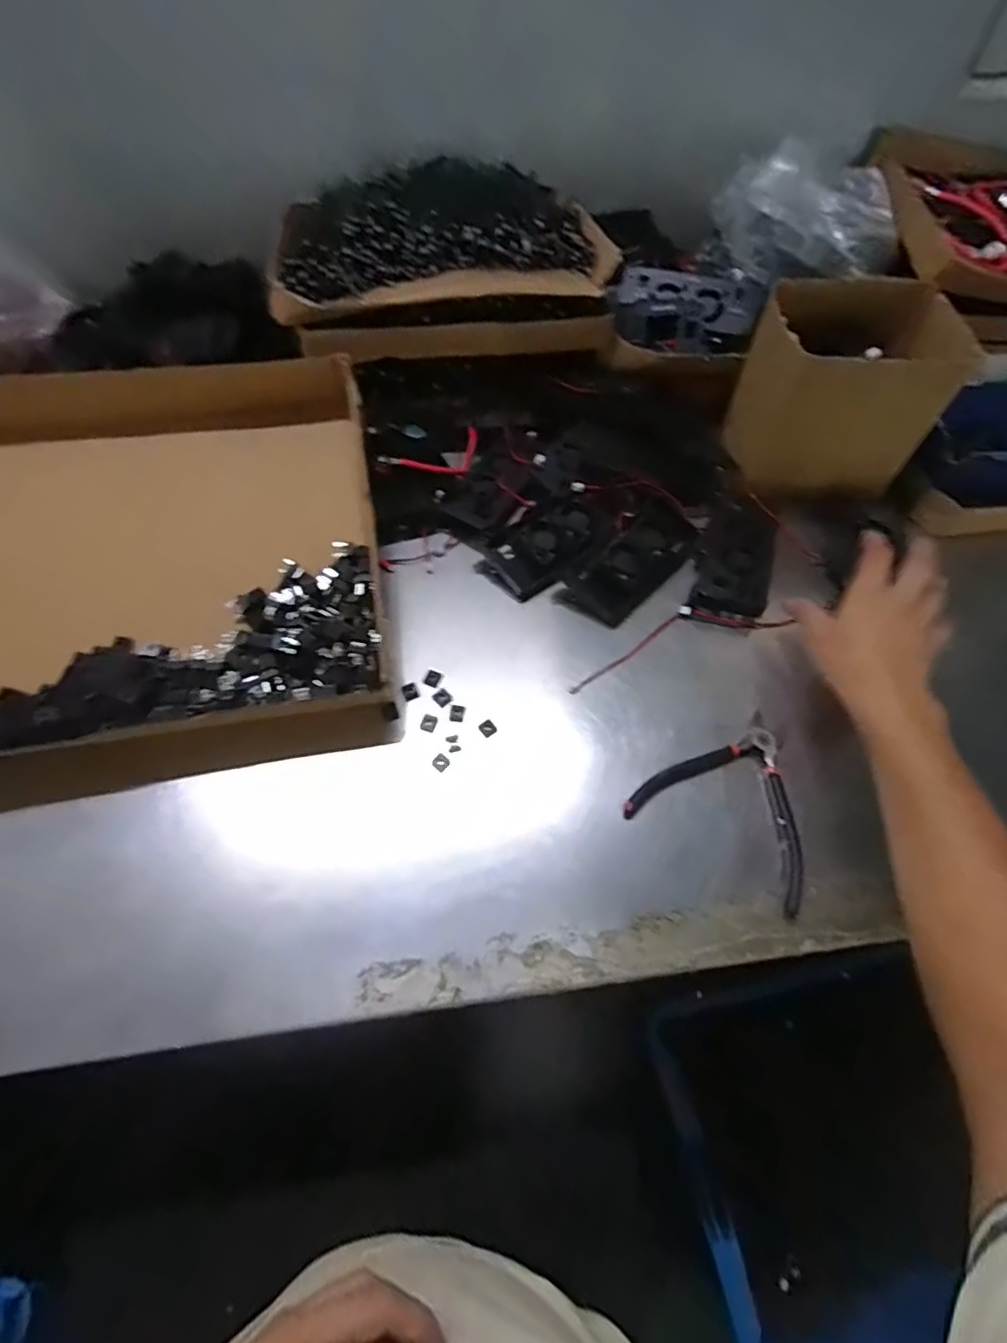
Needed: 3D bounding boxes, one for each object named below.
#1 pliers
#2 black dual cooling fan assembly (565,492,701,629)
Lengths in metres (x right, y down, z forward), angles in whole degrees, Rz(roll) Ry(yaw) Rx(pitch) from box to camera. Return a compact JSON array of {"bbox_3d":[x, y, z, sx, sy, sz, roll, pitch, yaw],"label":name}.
[{"bbox_3d":[0.178,0.090,0.435,0.128,0.020,0.122,31,65,16],"label":"pliers"},{"bbox_3d":[0.119,-0.104,0.545,0.067,0.034,0.135,41,72,15],"label":"black dual cooling fan assembly"}]

